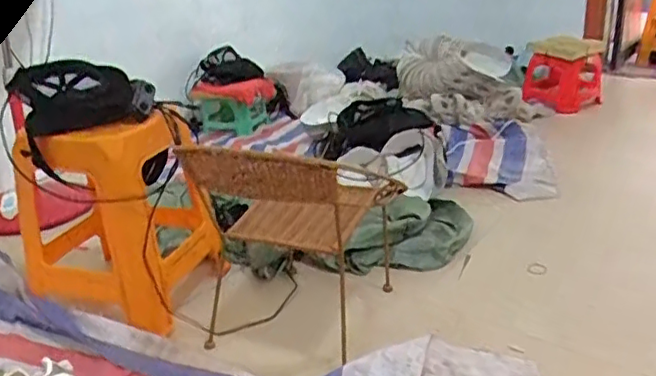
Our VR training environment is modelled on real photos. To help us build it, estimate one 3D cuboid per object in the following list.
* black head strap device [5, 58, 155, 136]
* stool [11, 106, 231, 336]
[{"bbox_3d":[-0.520,-0.196,1.305,0.277,0.137,0.080,-6,23,-7],"label":"black head strap device"},{"bbox_3d":[-0.474,0.060,1.460,0.368,0.472,0.385,10,26,28],"label":"stool"}]

